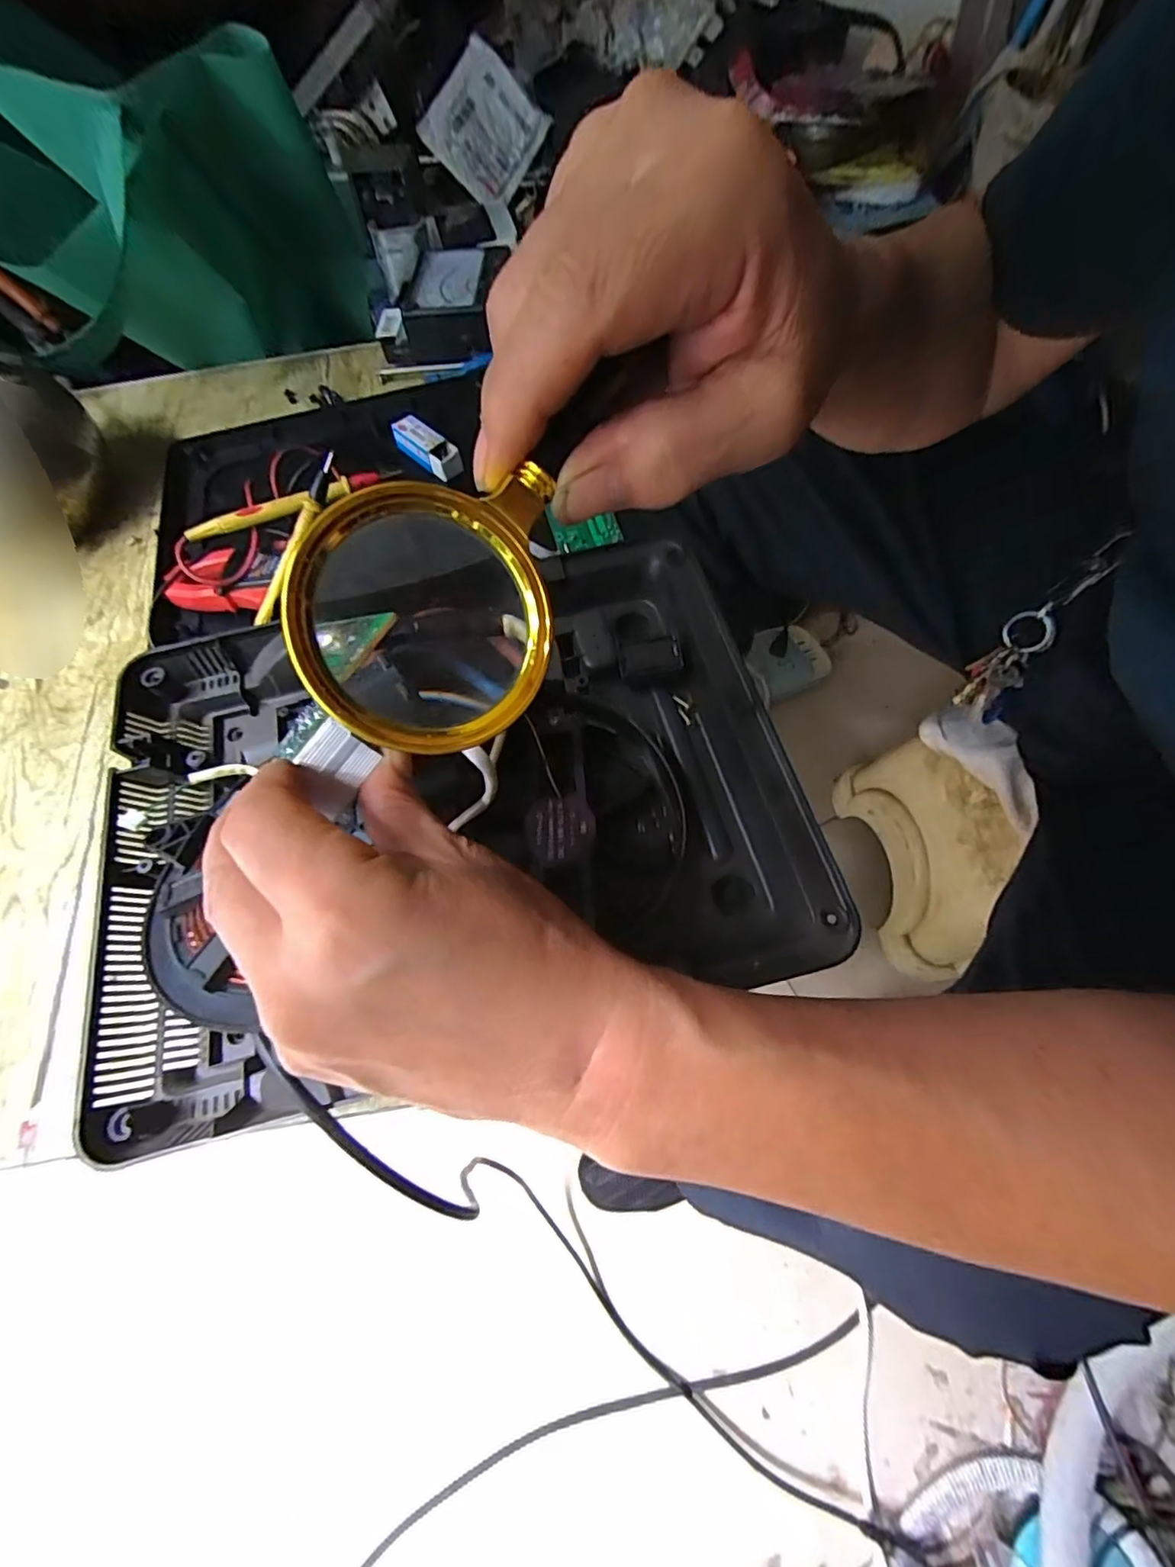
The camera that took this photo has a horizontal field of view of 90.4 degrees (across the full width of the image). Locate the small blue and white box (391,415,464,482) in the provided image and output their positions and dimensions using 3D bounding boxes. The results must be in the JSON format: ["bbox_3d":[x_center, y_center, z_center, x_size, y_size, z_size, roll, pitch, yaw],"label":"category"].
[{"bbox_3d":[-0.130,-0.272,0.473,0.022,0.019,0.070,-41,68,-17],"label":"small blue and white box"}]

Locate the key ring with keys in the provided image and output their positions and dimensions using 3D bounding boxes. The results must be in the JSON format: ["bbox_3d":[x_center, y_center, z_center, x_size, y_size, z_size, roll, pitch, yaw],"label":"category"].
[{"bbox_3d":[0.337,-0.113,0.444,0.035,0.138,0.025,43,47,21],"label":"key ring with keys"}]

